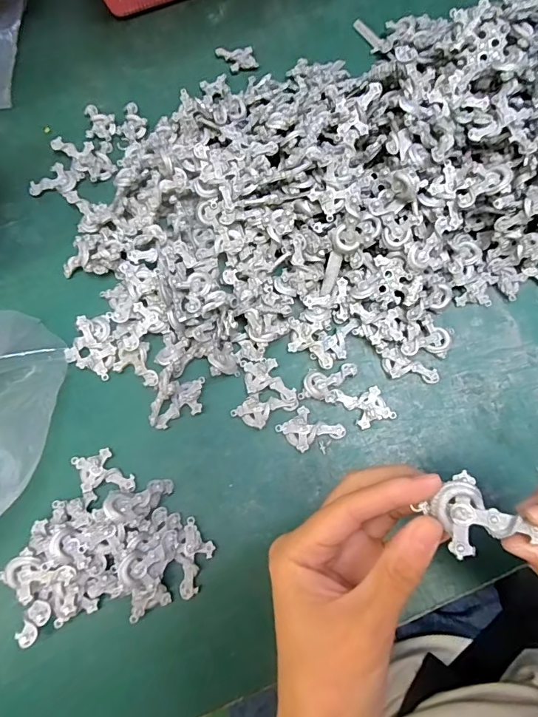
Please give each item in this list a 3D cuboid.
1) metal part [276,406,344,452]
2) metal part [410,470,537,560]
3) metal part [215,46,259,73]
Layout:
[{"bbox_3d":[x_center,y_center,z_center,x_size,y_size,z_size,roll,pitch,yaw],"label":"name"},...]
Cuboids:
[{"bbox_3d":[0.033,0.055,0.340,0.040,0.006,0.036,-37,74,-10],"label":"metal part"},{"bbox_3d":[0.087,0.068,0.184,0.030,0.009,0.037,-40,75,-11],"label":"metal part"},{"bbox_3d":[-0.033,-0.314,0.460,0.038,0.007,0.034,-13,72,-2],"label":"metal part"}]

